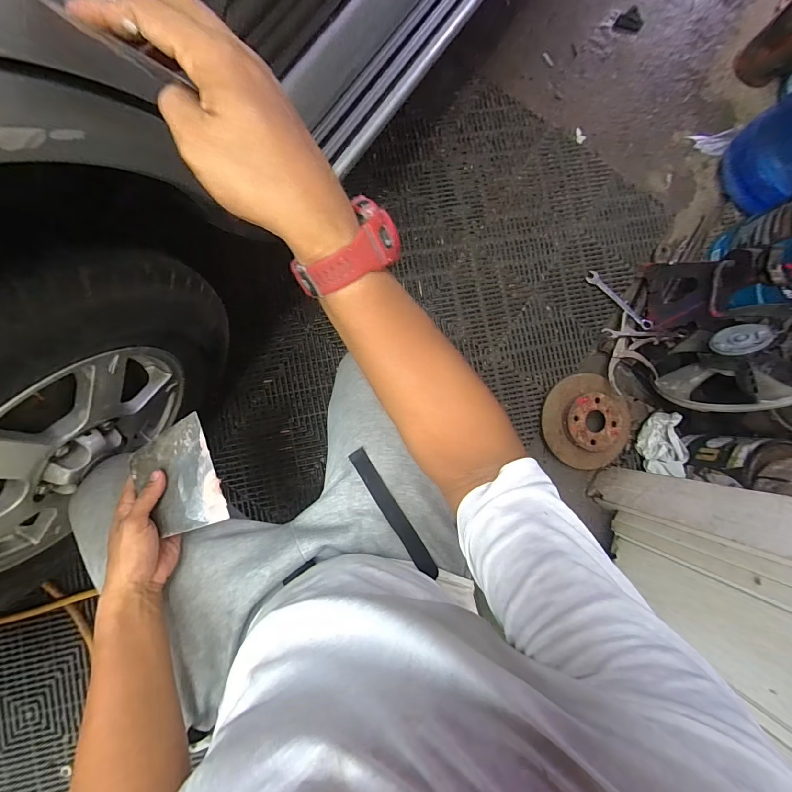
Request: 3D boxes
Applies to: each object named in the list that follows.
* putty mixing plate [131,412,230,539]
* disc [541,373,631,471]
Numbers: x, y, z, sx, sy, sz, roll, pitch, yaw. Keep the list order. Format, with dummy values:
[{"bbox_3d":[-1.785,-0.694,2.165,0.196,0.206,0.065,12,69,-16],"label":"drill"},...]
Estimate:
[{"bbox_3d":[-0.271,0.103,0.467,0.090,0.006,0.138,-27,72,-4],"label":"putty mixing plate"},{"bbox_3d":[0.465,0.065,0.908,0.228,0.043,0.214,43,84,-1],"label":"disc"}]

